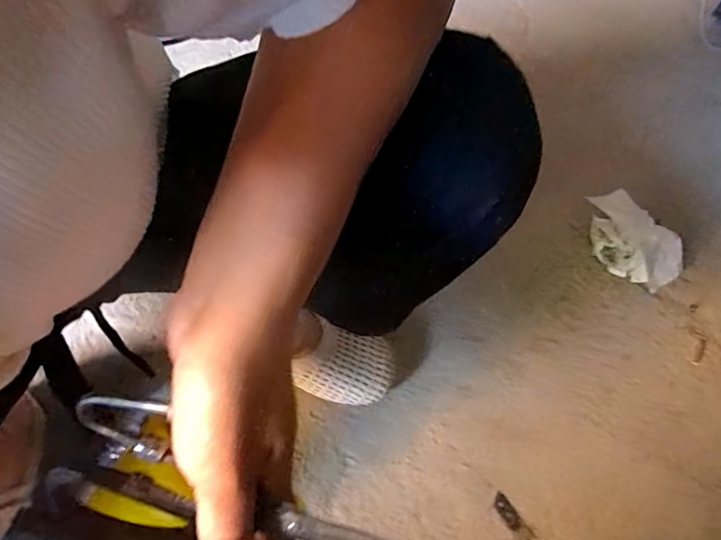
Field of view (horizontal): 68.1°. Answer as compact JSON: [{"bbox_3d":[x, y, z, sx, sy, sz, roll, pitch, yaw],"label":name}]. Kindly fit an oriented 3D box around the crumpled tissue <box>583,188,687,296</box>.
[{"bbox_3d":[0.383,-0.040,0.755,0.088,0.059,0.149,-29,65,-22],"label":"crumpled tissue"}]

